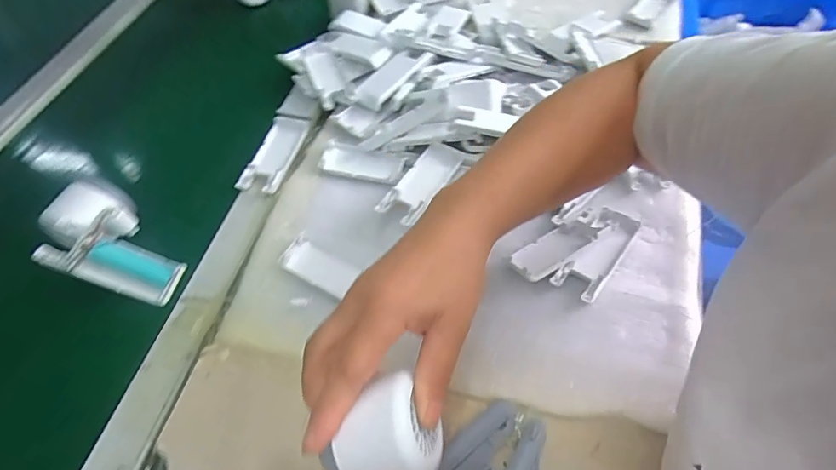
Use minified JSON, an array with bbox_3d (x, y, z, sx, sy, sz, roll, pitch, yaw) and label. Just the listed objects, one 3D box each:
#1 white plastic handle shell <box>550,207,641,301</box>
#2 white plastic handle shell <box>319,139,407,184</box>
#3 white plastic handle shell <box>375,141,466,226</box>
[{"bbox_3d":[0.163,0.015,0.429,0.037,0.020,0.101,34,63,20],"label":"white plastic handle shell"},{"bbox_3d":[-0.058,-0.076,0.499,0.084,0.012,0.037,13,58,8],"label":"white plastic handle shell"},{"bbox_3d":[0.004,-0.050,0.475,0.038,0.021,0.103,28,61,17],"label":"white plastic handle shell"}]

